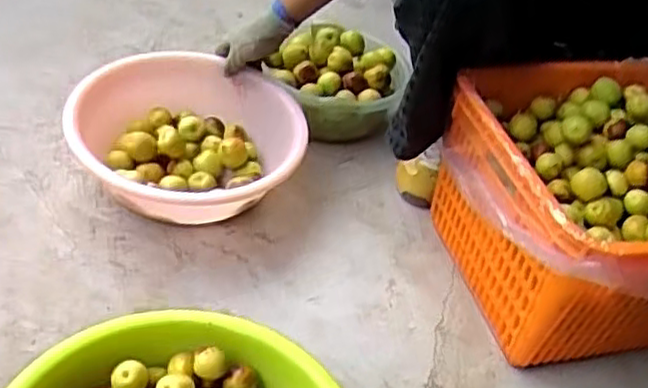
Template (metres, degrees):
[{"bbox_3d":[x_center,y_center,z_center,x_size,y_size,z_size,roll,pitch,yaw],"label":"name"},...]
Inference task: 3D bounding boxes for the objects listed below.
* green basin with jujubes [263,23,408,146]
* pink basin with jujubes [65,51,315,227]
[{"bbox_3d":[0.024,-0.232,1.383,0.255,0.146,0.287,3,41,-4],"label":"green basin with jujubes"},{"bbox_3d":[-0.226,-0.100,1.153,0.341,0.125,0.394,-12,44,-20],"label":"pink basin with jujubes"}]

